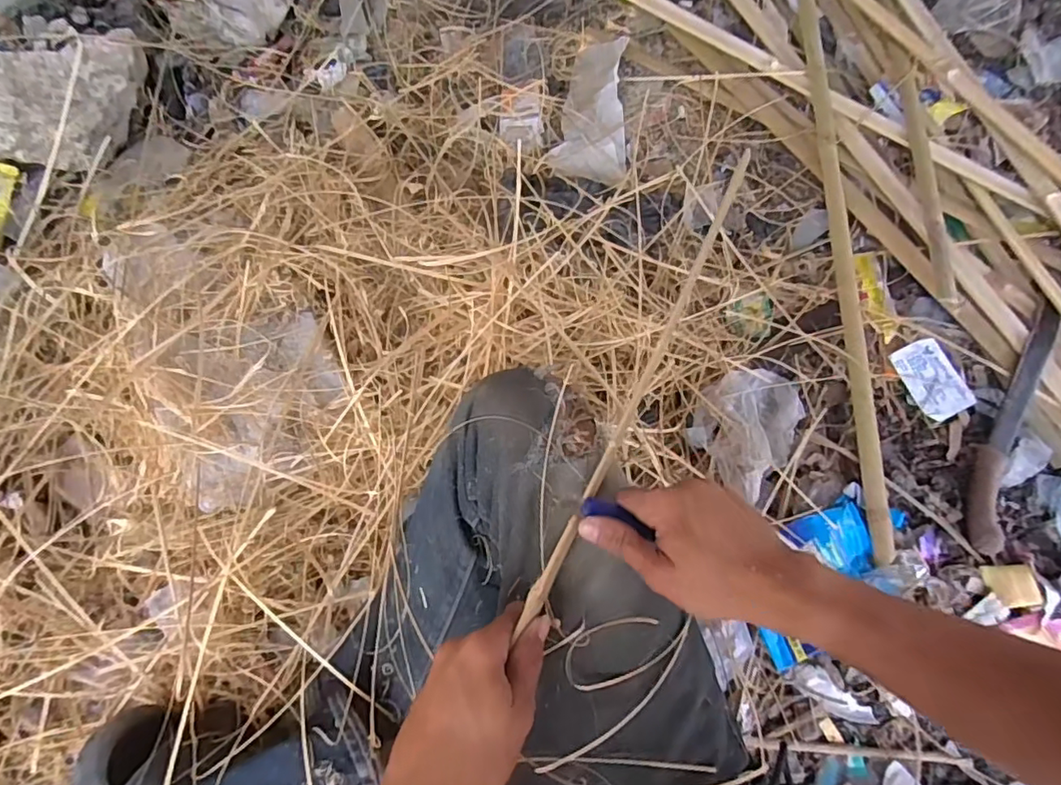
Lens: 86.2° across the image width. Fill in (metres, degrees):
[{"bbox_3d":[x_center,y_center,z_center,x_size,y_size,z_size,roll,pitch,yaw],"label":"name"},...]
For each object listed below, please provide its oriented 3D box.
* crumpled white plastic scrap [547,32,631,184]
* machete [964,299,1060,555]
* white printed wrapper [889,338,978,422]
[{"bbox_3d":[0.099,-0.446,0.886,0.113,0.031,0.260,6,74,4],"label":"crumpled white plastic scrap"},{"bbox_3d":[0.633,0.034,0.748,0.056,0.024,0.362,25,76,9],"label":"machete"},{"bbox_3d":[0.559,-0.019,0.787,0.076,0.015,0.109,-26,75,-5],"label":"white printed wrapper"}]

